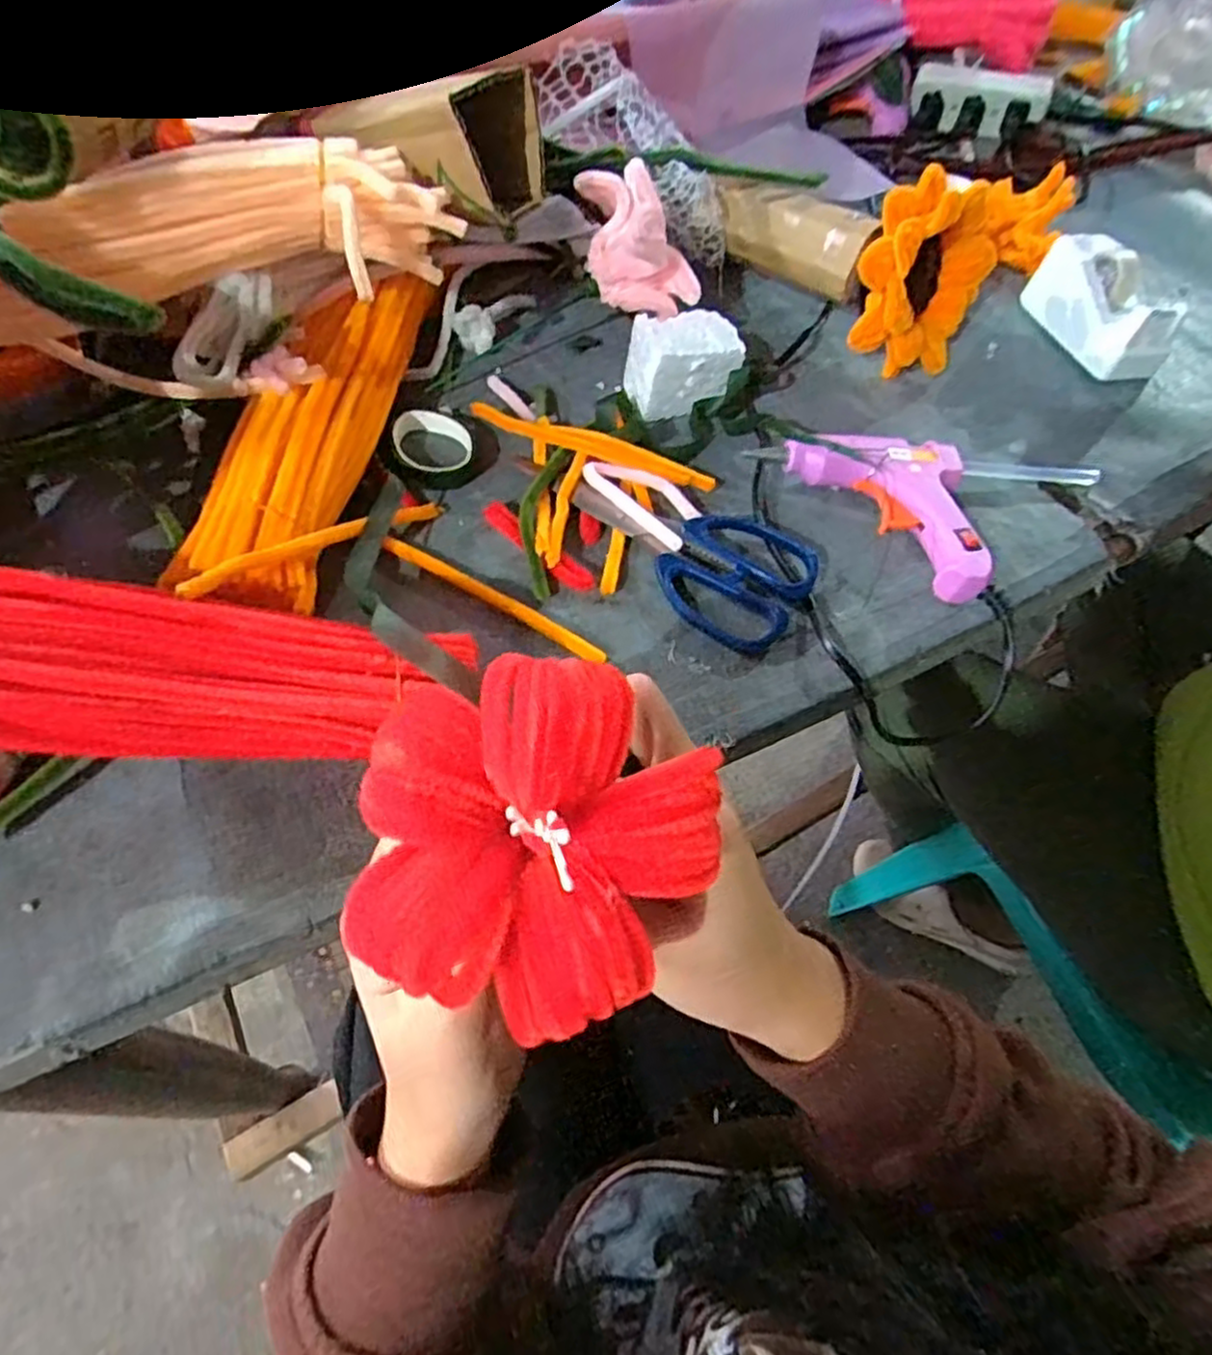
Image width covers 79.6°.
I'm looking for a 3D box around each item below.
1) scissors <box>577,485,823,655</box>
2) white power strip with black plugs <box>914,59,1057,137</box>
[{"bbox_3d":[0.045,-0.073,0.393,0.136,0.008,0.079,36,62,17],"label":"scissors"},{"bbox_3d":[0.319,-0.494,0.622,0.108,0.034,0.053,13,58,3],"label":"white power strip with black plugs"}]

